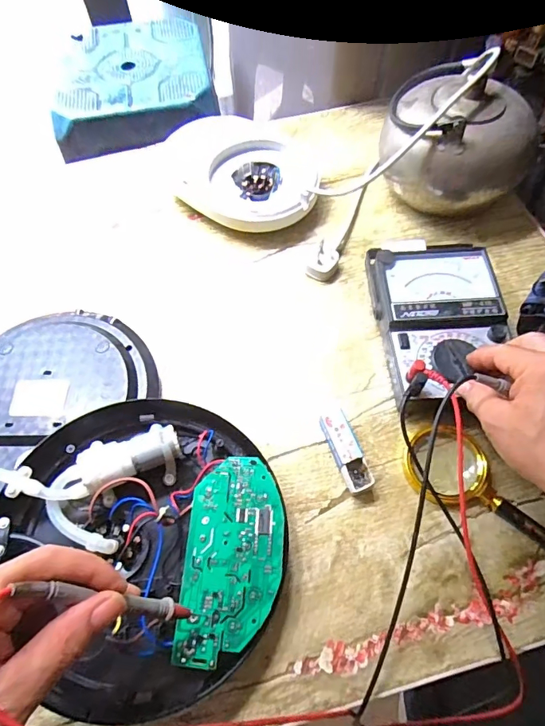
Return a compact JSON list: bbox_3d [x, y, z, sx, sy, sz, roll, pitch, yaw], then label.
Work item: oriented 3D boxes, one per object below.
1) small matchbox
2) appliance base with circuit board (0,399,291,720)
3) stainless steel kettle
[{"bbox_3d":[0.064,0.077,0.396,0.023,0.020,0.073,-20,63,-7],"label":"small matchbox"},{"bbox_3d":[-0.089,0.132,0.353,0.193,0.066,0.223,-34,66,-14],"label":"appliance base with circuit board"},{"bbox_3d":[0.209,-0.251,0.515,0.159,0.118,0.151,14,65,8],"label":"stainless steel kettle"}]

